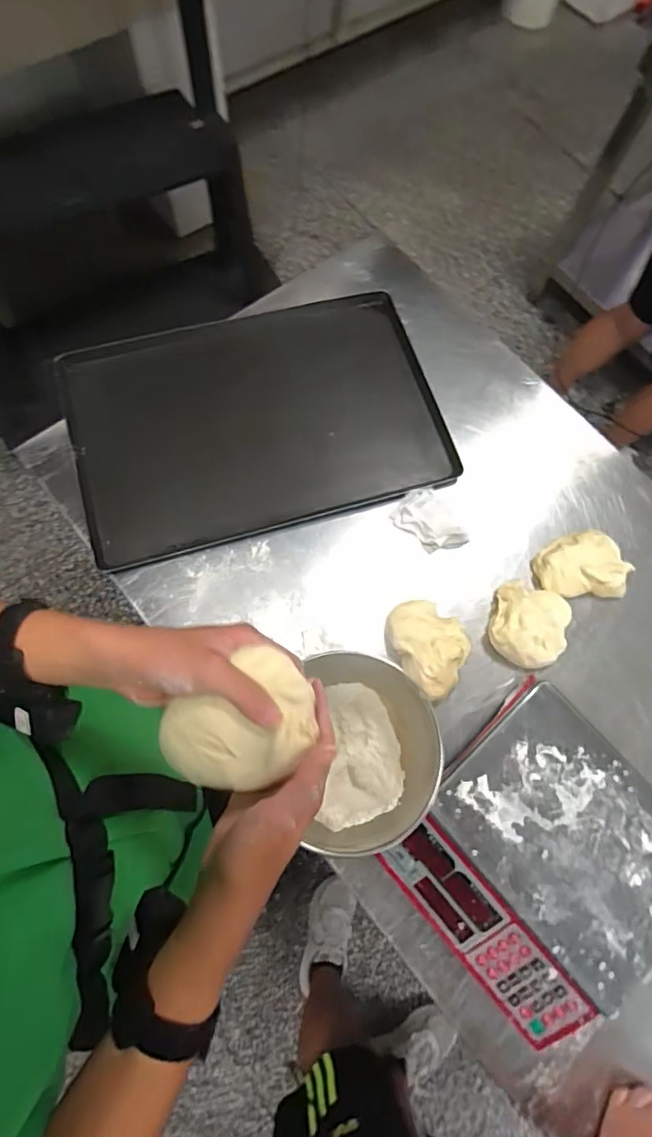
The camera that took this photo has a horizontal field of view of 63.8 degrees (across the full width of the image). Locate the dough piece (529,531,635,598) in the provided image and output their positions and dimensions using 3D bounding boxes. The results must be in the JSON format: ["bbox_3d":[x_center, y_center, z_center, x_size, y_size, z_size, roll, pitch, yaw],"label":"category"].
[{"bbox_3d":[0.401,-0.009,0.826,0.140,0.048,0.109,2,74,-1],"label":"dough piece"}]

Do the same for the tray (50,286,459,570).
[{"bbox_3d":[-0.112,-0.250,0.869,0.598,0.044,0.399,-15,76,-6],"label":"tray"}]

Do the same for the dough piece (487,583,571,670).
[{"bbox_3d":[0.307,0.084,0.788,0.114,0.059,0.127,20,75,4],"label":"dough piece"}]

